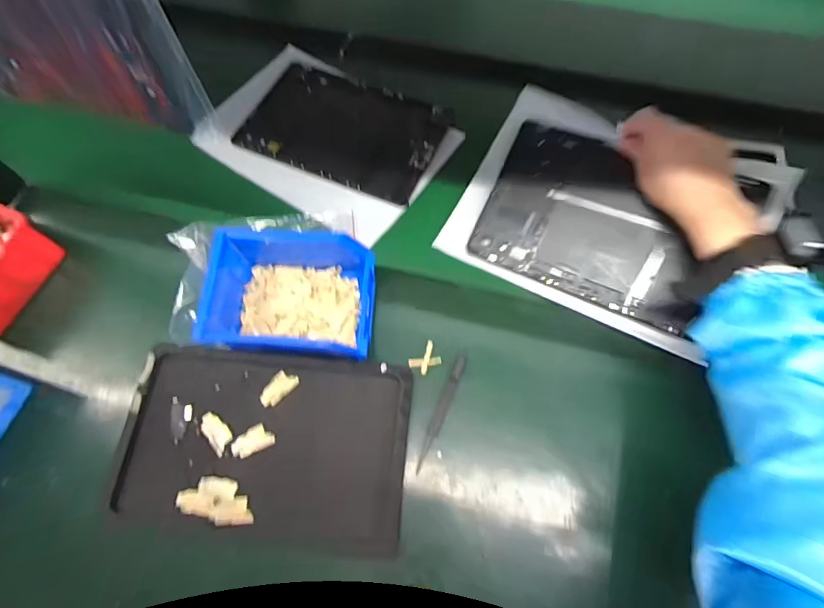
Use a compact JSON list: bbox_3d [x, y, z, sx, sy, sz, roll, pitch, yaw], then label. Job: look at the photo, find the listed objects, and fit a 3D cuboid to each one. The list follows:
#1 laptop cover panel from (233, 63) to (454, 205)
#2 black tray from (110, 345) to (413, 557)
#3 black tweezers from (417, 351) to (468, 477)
[{"bbox_3d":[-0.087,-0.222,0.557,0.245,0.012,0.158,23,69,10],"label":"laptop cover panel"},{"bbox_3d":[-0.127,0.119,0.391,0.246,0.027,0.155,4,67,2],"label":"black tray"},{"bbox_3d":[0.027,0.098,0.409,0.012,0.013,0.112,22,69,9],"label":"black tweezers"}]

